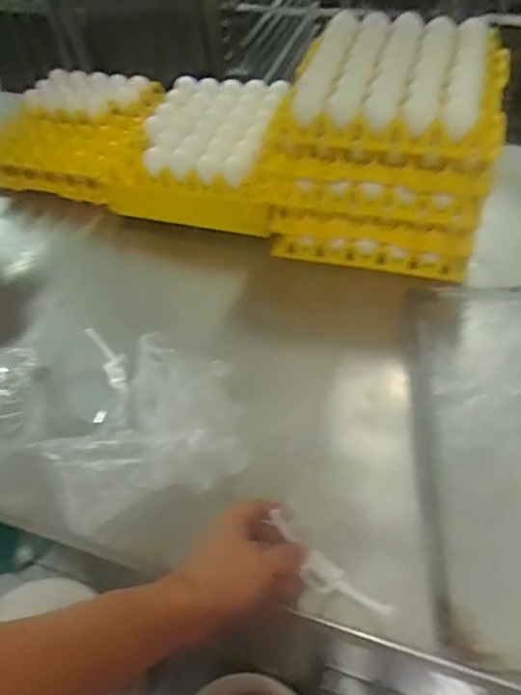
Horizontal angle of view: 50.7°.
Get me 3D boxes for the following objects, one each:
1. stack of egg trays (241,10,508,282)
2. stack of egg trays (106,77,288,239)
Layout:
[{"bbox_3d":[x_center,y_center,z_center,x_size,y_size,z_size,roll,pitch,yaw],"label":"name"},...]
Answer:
[{"bbox_3d":[0.188,-0.299,0.805,0.297,0.240,0.278,15,53,18],"label":"stack of egg trays"},{"bbox_3d":[-0.088,-0.330,0.940,0.286,0.121,0.282,10,51,13],"label":"stack of egg trays"}]

